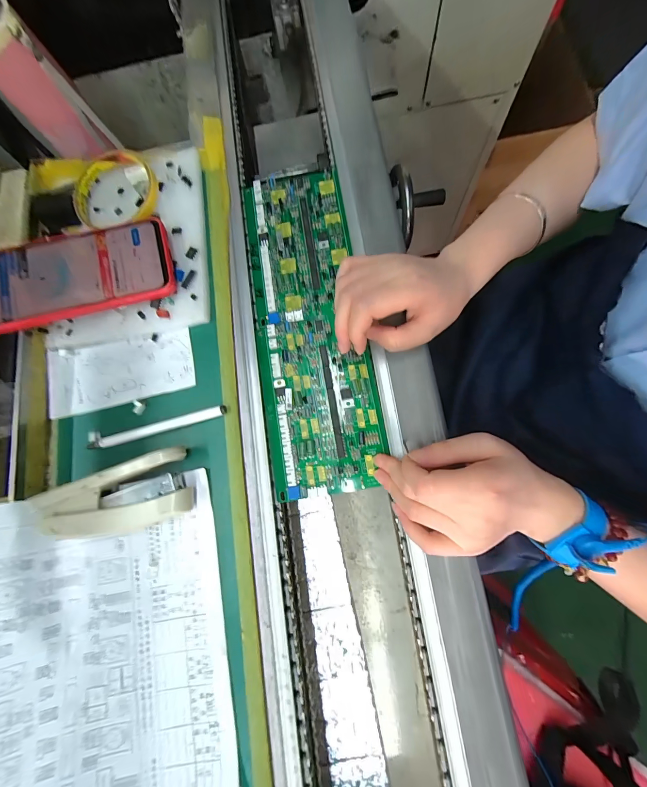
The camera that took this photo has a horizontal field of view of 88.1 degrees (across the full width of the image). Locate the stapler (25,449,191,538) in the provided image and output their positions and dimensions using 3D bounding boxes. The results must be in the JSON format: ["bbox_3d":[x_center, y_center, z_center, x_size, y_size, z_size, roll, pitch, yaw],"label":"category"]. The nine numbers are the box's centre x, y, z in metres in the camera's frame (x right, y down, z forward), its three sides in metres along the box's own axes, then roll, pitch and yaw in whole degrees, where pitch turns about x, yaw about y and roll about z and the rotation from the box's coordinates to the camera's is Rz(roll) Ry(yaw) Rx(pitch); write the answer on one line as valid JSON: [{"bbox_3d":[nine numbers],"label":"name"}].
[{"bbox_3d":[-0.161,0.081,0.260,0.112,0.025,0.050,-16,76,1],"label":"stapler"}]

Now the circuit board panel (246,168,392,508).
[{"bbox_3d":[-0.013,-0.067,0.308,0.096,0.012,0.306,-8,78,-1],"label":"circuit board panel"}]

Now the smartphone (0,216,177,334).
[{"bbox_3d":[-0.217,-0.107,0.295,0.160,0.011,0.080,-15,78,-5],"label":"smartphone"}]

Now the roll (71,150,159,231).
[{"bbox_3d":[-0.205,-0.194,0.324,0.083,0.021,0.083,0,77,1],"label":"roll"}]

